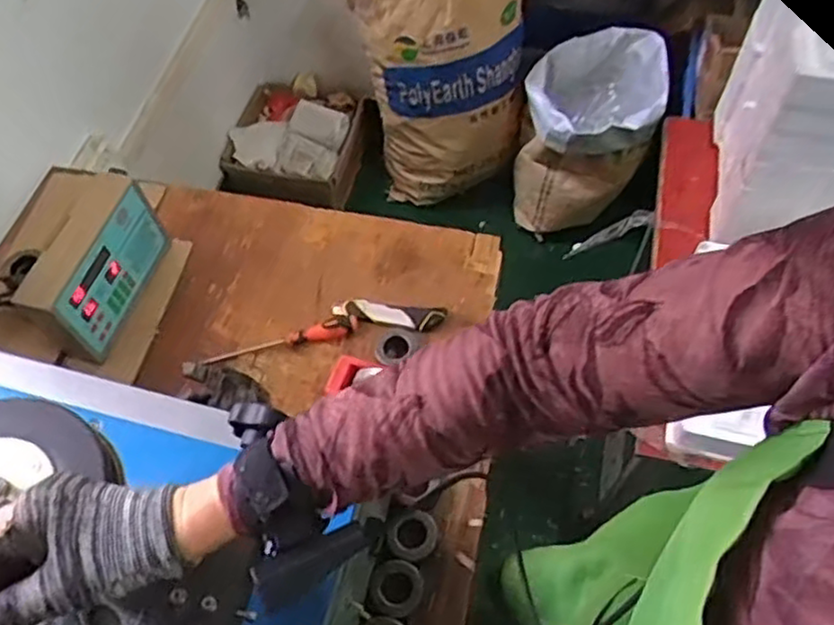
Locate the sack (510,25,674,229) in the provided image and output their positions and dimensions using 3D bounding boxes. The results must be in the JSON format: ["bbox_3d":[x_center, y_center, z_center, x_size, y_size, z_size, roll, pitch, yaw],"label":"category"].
[{"bbox_3d":[0.431,-0.462,1.794,0.305,0.391,0.377,16,60,12],"label":"sack"}]

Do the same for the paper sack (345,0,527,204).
[{"bbox_3d":[0.062,-0.599,1.736,0.401,0.594,0.304,3,58,4],"label":"paper sack"}]

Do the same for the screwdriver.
[{"bbox_3d":[-0.193,0.039,1.006,0.219,0.031,0.026,-12,58,-5],"label":"screwdriver"}]

